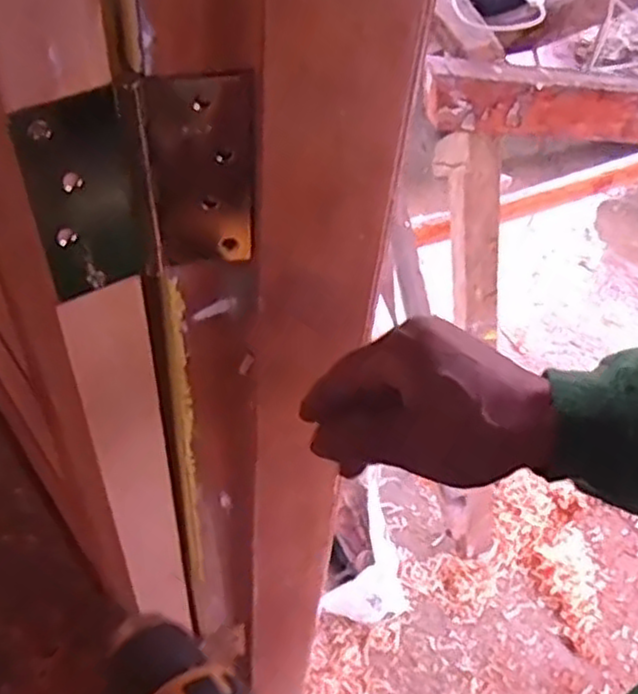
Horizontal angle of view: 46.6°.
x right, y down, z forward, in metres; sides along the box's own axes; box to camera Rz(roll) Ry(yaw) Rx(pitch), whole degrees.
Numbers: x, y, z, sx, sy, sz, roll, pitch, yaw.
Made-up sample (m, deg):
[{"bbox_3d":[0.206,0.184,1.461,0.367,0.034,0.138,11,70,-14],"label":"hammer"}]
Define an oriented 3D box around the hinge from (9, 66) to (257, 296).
[{"bbox_3d":[-0.075,-0.070,0.324,0.096,0.097,0.013,-15,53,-19],"label":"hinge"}]

